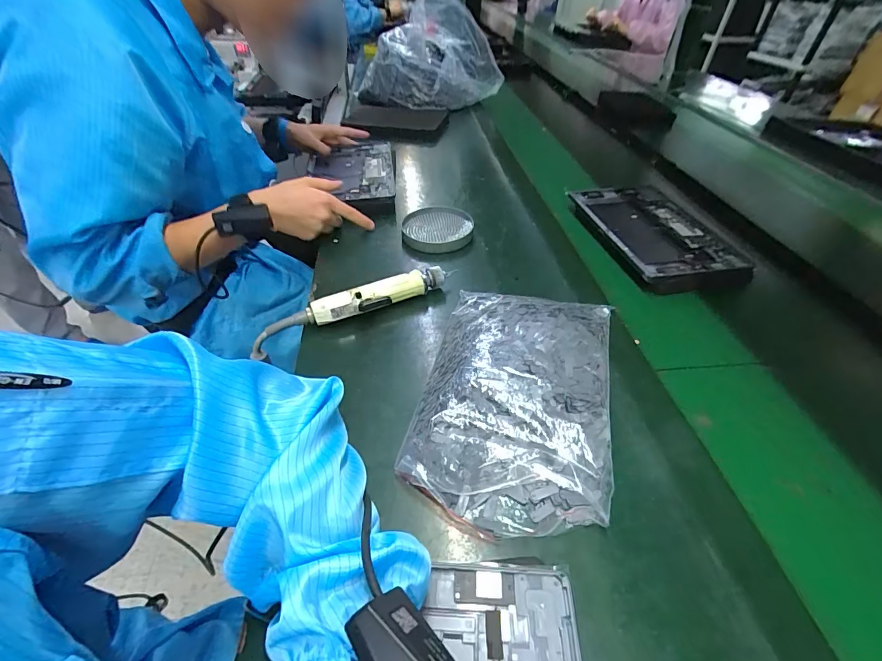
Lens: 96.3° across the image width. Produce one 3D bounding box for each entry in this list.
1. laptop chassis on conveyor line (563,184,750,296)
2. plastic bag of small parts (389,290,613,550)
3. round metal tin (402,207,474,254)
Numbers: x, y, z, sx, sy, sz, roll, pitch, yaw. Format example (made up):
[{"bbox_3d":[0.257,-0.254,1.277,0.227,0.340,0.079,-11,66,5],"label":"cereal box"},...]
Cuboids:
[{"bbox_3d":[0.332,-0.159,0.633,0.173,0.024,0.274,-11,46,-11],"label":"laptop chassis on conveyor line"},{"bbox_3d":[0.077,0.055,0.395,0.178,0.029,0.272,12,46,11],"label":"plastic bag of small parts"},{"bbox_3d":[-0.005,-0.163,0.638,0.110,0.019,0.117,0,45,0],"label":"round metal tin"}]

